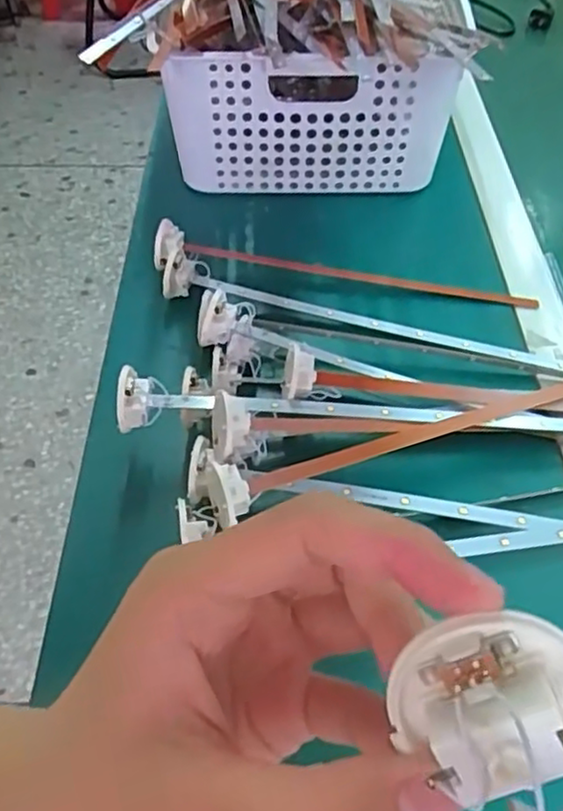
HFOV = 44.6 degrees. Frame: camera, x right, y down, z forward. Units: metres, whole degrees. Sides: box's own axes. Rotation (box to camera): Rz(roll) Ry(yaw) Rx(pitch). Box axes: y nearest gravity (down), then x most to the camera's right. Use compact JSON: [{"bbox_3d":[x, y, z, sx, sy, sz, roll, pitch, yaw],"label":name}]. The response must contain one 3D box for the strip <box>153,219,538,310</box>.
[{"bbox_3d":[0.047,-0.105,0.518,0.288,0.023,0.042,5,52,-1],"label":"strip"}]

